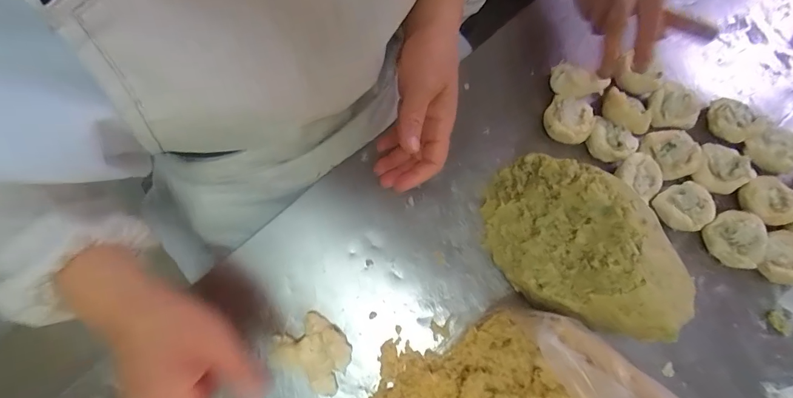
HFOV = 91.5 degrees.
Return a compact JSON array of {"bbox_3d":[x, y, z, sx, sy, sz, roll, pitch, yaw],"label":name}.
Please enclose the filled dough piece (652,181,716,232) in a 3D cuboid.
[{"bbox_3d":[0.296,0.008,0.395,0.049,0.022,0.047,0,79,0],"label":"filled dough piece"}]

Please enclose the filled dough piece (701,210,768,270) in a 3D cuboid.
[{"bbox_3d":[0.344,0.040,0.389,0.045,0.030,0.055,-25,80,-5],"label":"filled dough piece"}]

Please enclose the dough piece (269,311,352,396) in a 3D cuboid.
[{"bbox_3d":[-0.081,0.148,0.377,0.073,0.014,0.059,33,81,6],"label":"dough piece"}]

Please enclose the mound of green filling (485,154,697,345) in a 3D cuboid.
[{"bbox_3d":[0.164,0.044,0.360,0.116,0.084,0.181,-41,82,-7],"label":"mound of green filling"}]

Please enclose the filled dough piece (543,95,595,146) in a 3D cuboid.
[{"bbox_3d":[0.183,-0.082,0.413,0.046,0.029,0.047,0,79,0],"label":"filled dough piece"}]

